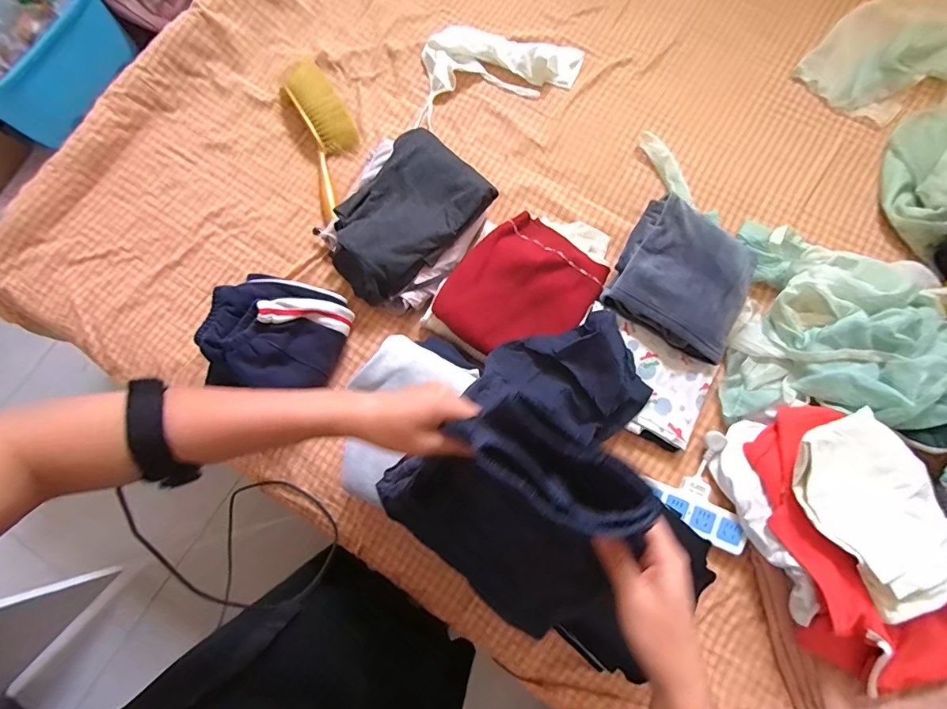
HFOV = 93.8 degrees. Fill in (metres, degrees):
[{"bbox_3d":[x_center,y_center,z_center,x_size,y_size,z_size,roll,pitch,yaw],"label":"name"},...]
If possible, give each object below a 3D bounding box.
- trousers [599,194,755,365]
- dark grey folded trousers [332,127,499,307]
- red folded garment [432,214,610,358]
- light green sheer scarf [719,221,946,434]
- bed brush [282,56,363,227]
[{"bbox_3d":[0.356,-0.129,0.742,0.230,0.072,0.191,33,81,10],"label":"trousers"},{"bbox_3d":[-0.132,-0.253,0.790,0.295,0.060,0.200,-45,79,-7],"label":"dark grey folded trousers"},{"bbox_3d":[0.079,-0.113,0.768,0.218,0.029,0.256,41,83,11],"label":"red folded garment"},{"bbox_3d":[0.610,-0.051,0.724,0.330,0.086,0.354,10,78,6],"label":"light green sheer scarf"},{"bbox_3d":[-0.294,-0.449,0.882,0.118,0.047,0.338,-18,79,-3],"label":"bed brush"}]

